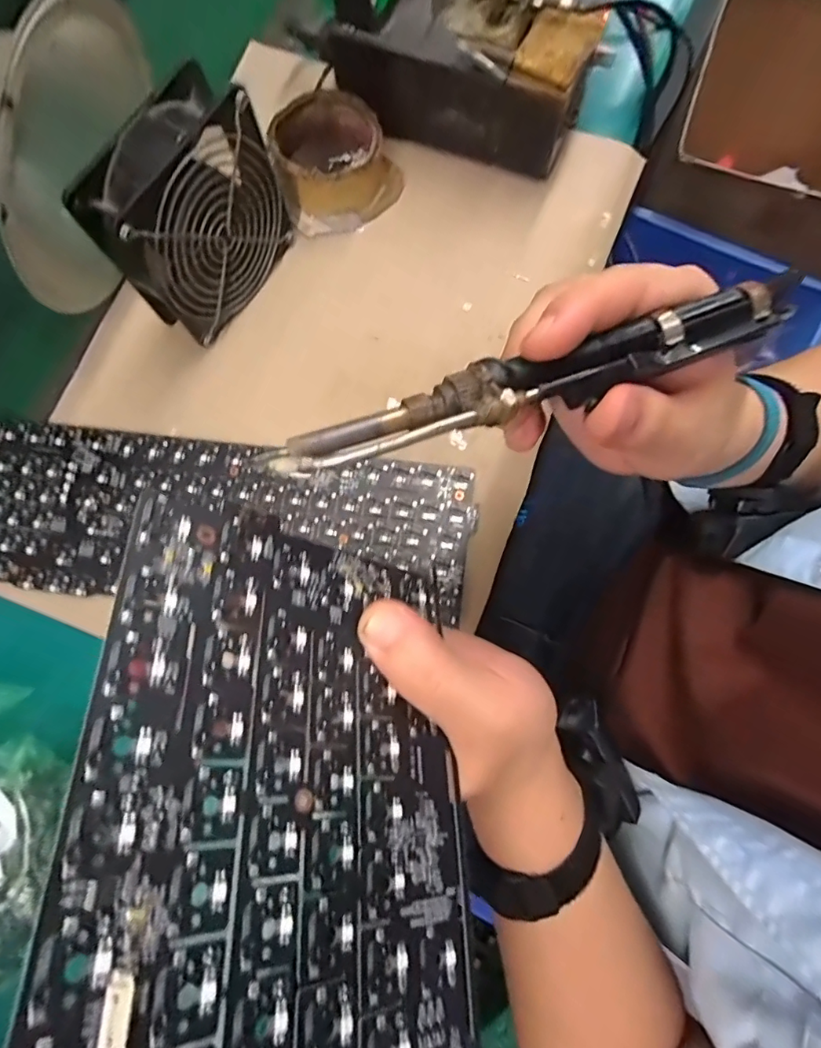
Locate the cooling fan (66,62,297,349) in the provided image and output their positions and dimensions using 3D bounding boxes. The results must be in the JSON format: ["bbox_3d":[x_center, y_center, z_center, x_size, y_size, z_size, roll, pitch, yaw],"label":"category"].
[{"bbox_3d":[-0.142,-0.202,0.340,0.046,0.118,0.124,33,78,9],"label":"cooling fan"}]

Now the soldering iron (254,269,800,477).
[{"bbox_3d":[0.047,-0.051,0.172,0.192,0.015,0.023,-19,76,-8],"label":"soldering iron"}]

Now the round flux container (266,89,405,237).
[{"bbox_3d":[-0.057,-0.283,0.396,0.093,0.047,0.085,-5,75,0],"label":"round flux container"}]

